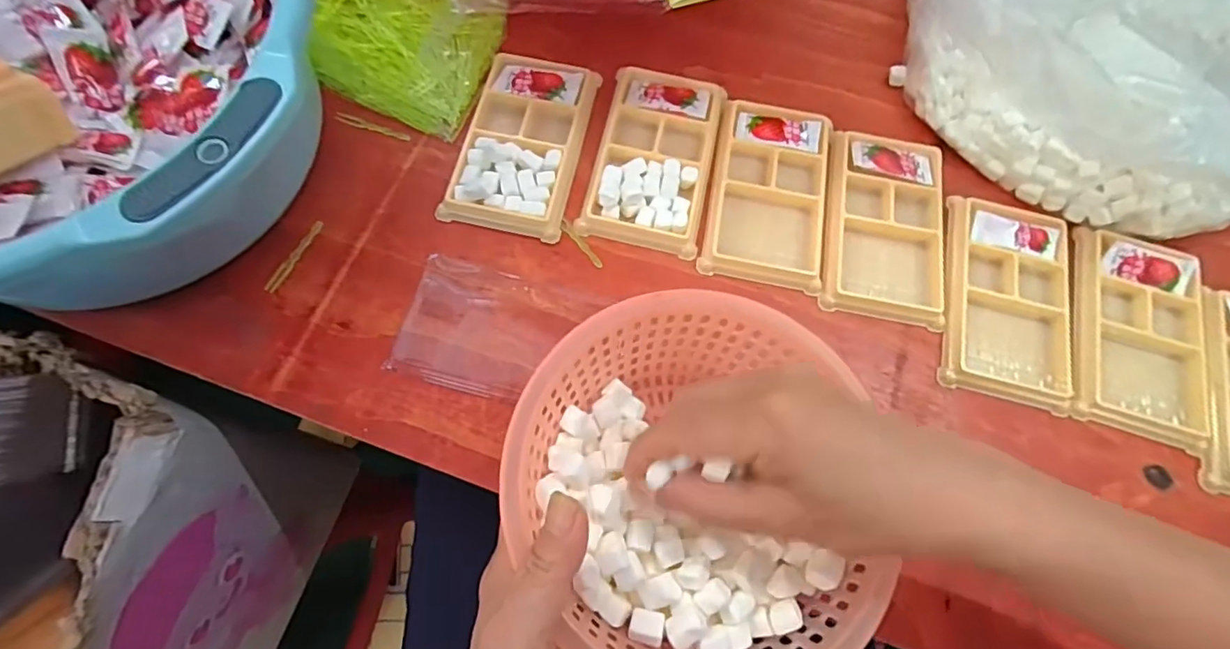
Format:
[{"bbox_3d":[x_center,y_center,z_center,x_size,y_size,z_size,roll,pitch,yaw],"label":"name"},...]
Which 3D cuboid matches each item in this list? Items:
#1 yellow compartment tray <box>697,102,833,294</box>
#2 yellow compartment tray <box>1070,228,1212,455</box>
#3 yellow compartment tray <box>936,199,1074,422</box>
[{"bbox_3d":[0.106,-0.090,0.380,0.078,0.017,0.133,11,73,1],"label":"yellow compartment tray"},{"bbox_3d":[0.339,0.005,0.355,0.080,0.010,0.132,15,73,2],"label":"yellow compartment tray"},{"bbox_3d":[0.257,-0.018,0.362,0.081,0.010,0.136,13,73,2],"label":"yellow compartment tray"}]

